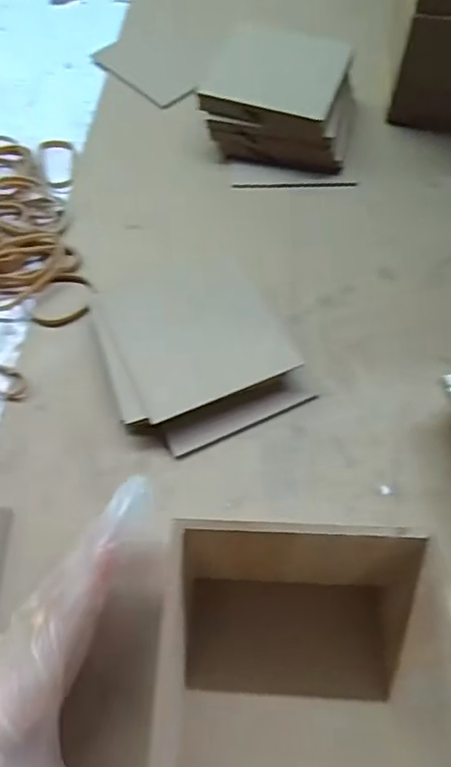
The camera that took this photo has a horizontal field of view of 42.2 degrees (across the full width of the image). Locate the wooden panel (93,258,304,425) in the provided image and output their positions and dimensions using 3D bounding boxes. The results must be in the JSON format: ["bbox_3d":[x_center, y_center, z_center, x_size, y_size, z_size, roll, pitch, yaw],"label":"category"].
[{"bbox_3d":[-0.021,-0.039,0.410,0.109,0.006,0.124,-19,56,-15],"label":"wooden panel"}]

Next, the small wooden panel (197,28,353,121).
[{"bbox_3d":[0.045,-0.264,0.485,0.104,0.009,0.111,15,64,9],"label":"small wooden panel"}]

